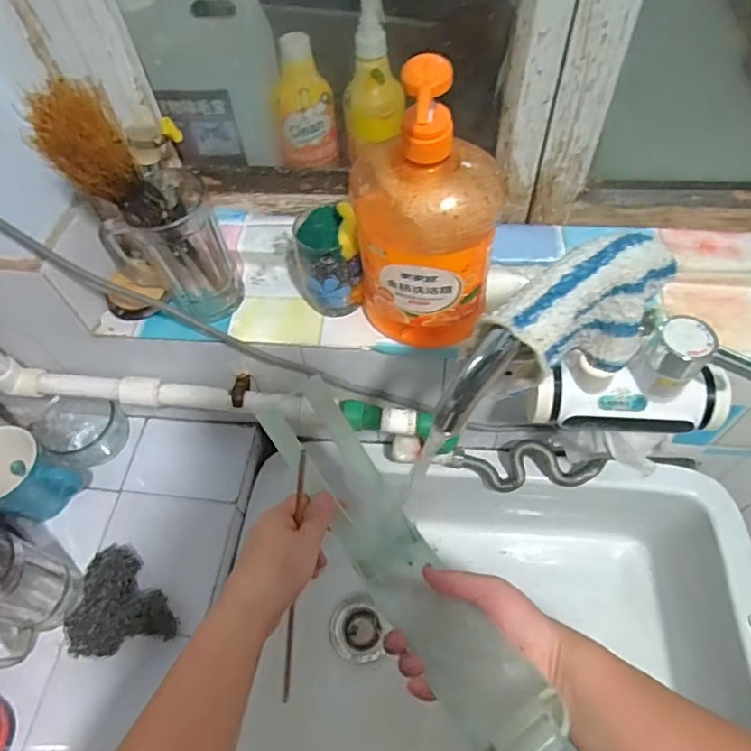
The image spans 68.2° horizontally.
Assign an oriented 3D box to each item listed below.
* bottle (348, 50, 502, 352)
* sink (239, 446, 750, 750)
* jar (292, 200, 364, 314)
[{"bbox_3d":[0.040,-0.117,0.459,0.120,0.266,0.070,-2,57,3],"label":"bottle"},{"bbox_3d":[0.148,0.315,0.716,0.579,0.238,0.397,-5,57,0],"label":"sink"},{"bbox_3d":[-0.045,-0.110,0.547,0.058,0.116,0.058,-2,57,3],"label":"jar"}]

